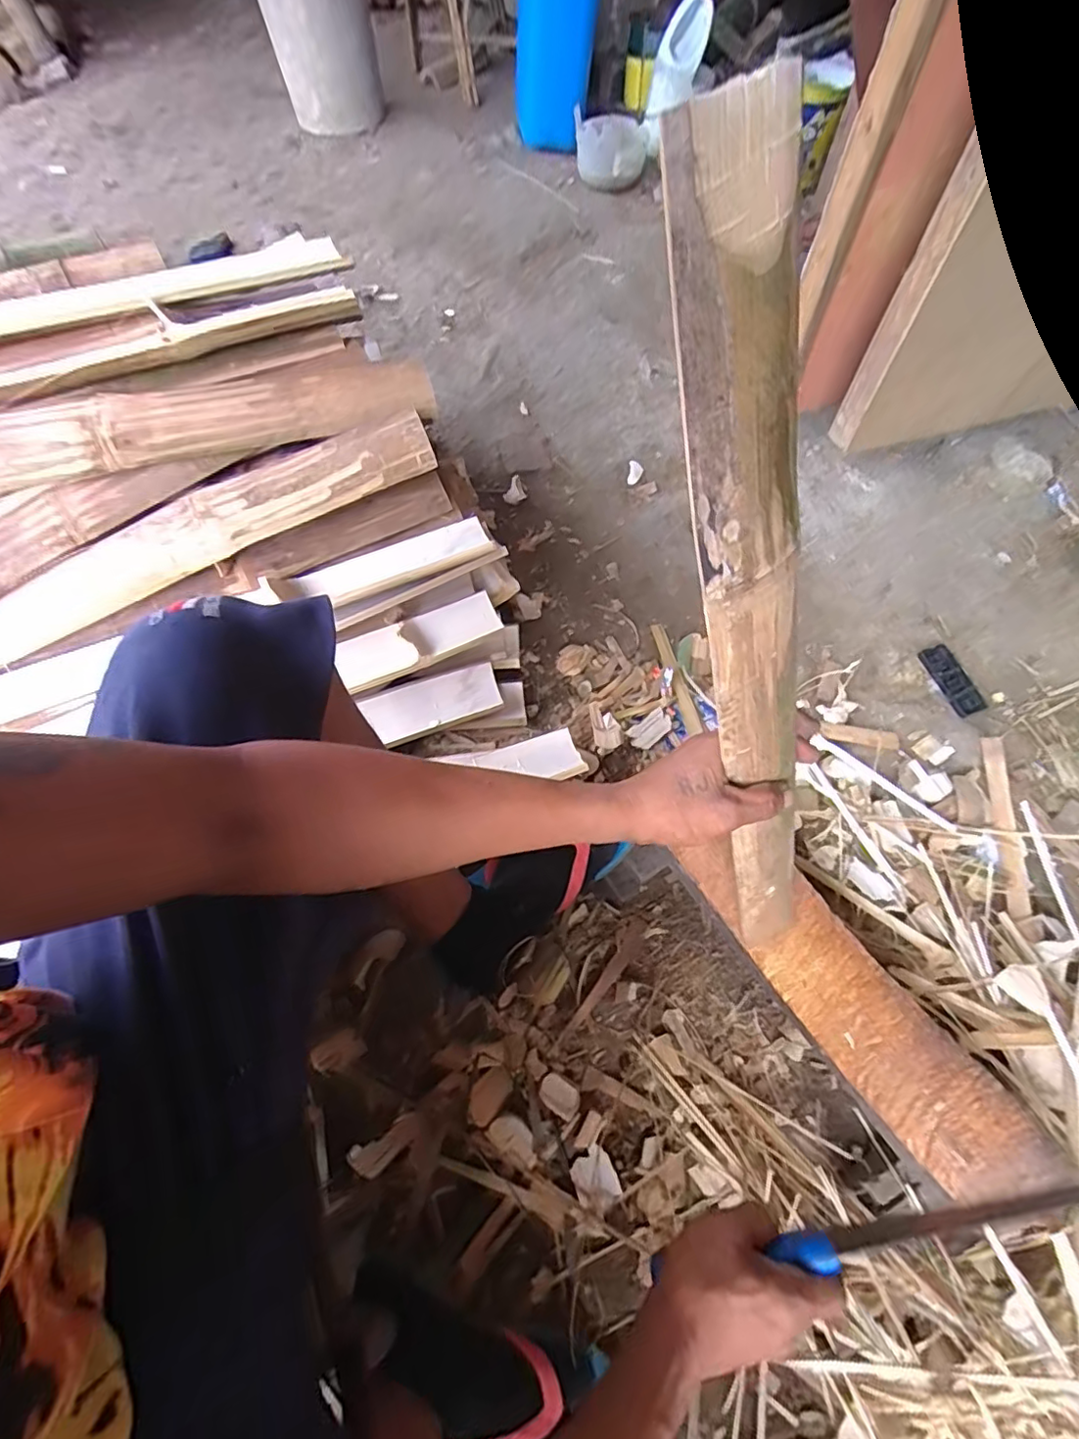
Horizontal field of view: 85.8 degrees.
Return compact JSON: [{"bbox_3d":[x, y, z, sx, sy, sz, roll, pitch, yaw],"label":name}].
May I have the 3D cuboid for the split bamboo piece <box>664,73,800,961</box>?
[{"bbox_3d":[0.141,0.001,0.369,0.064,0.561,0.021,-35,42,-17],"label":"split bamboo piece"}]

